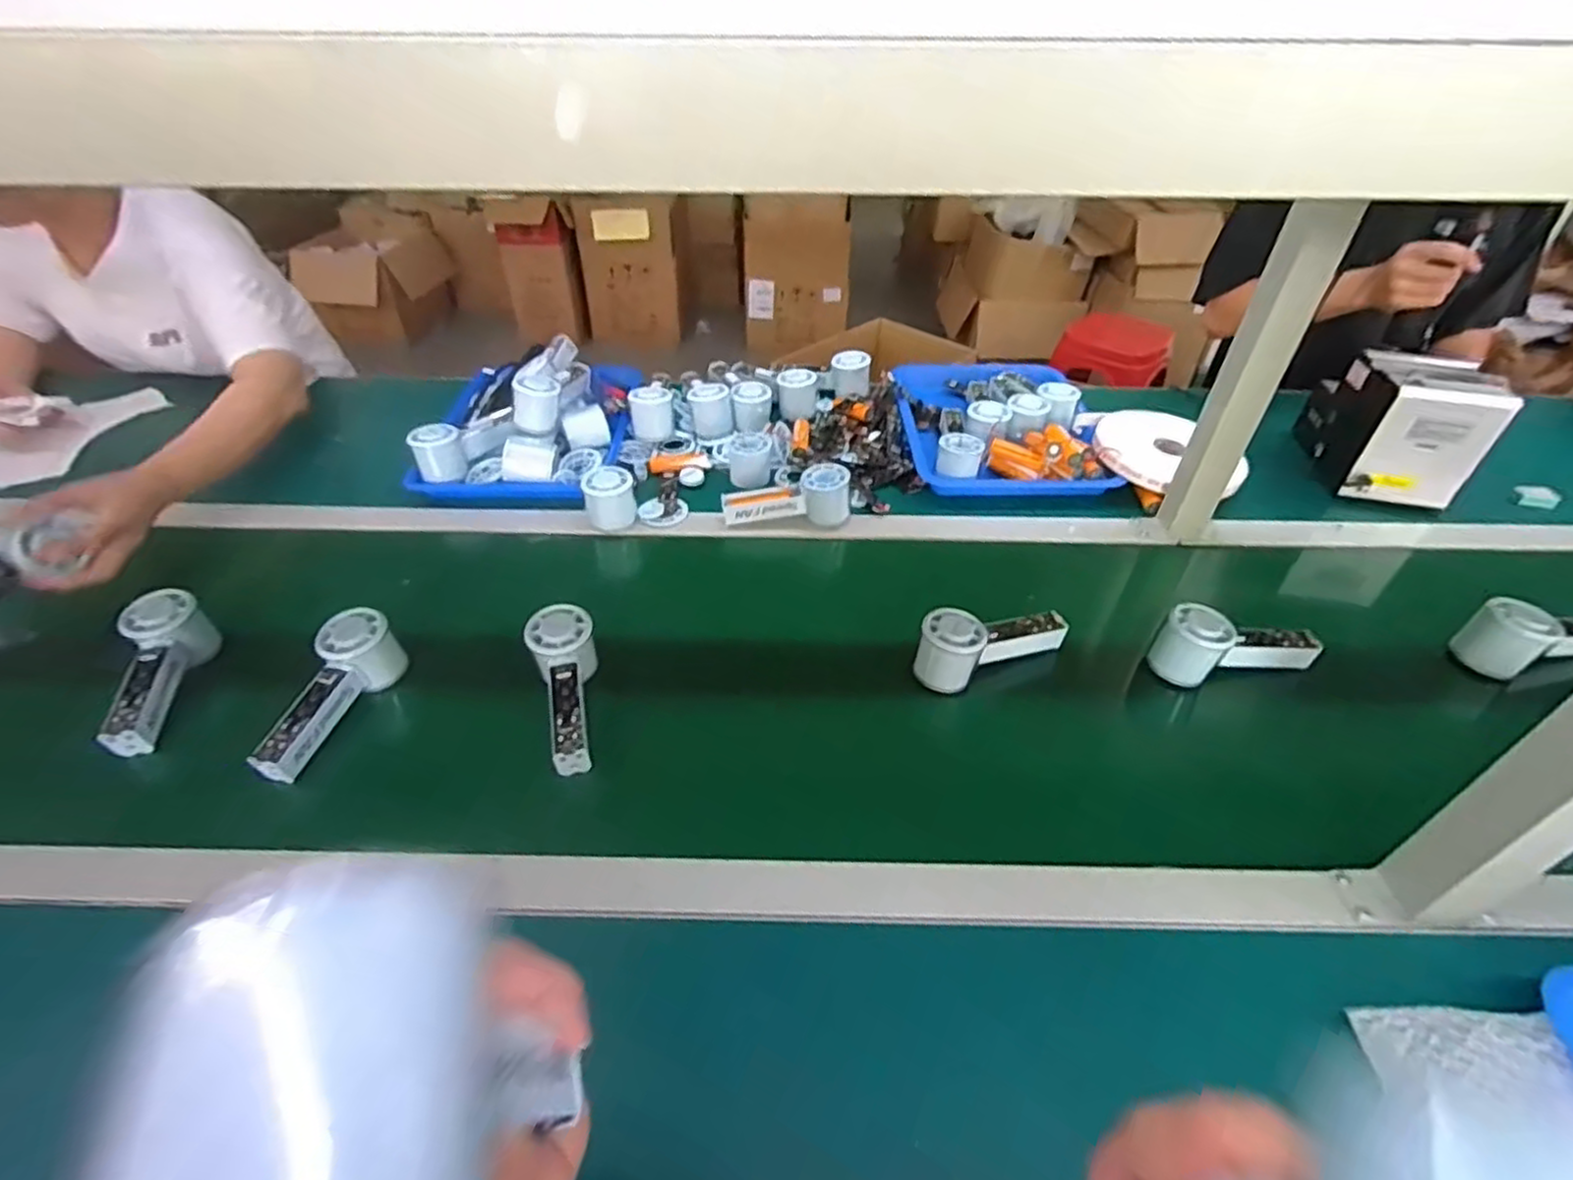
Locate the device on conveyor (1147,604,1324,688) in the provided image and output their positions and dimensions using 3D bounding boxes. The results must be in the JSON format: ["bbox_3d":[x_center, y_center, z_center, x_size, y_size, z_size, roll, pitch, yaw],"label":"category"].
[{"bbox_3d":[0.420,0.053,0.656,0.147,0.058,0.057,-4,41,-7],"label":"device on conveyor"}]

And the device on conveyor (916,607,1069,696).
[{"bbox_3d":[0.190,0.052,0.669,0.146,0.080,0.049,-13,44,-17],"label":"device on conveyor"}]

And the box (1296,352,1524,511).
[{"bbox_3d":[0.760,-0.212,0.880,0.122,0.137,0.175,11,42,9],"label":"box"}]

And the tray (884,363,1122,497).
[{"bbox_3d":[0.283,-0.244,0.975,0.243,0.068,0.328,0,41,-2],"label":"tray"}]

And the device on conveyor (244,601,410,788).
[{"bbox_3d":[-0.393,0.091,0.606,0.047,0.068,0.153,13,57,11],"label":"device on conveyor"}]

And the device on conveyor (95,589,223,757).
[{"bbox_3d":[-0.549,0.076,0.612,0.051,0.071,0.156,-4,58,-7],"label":"device on conveyor"}]

